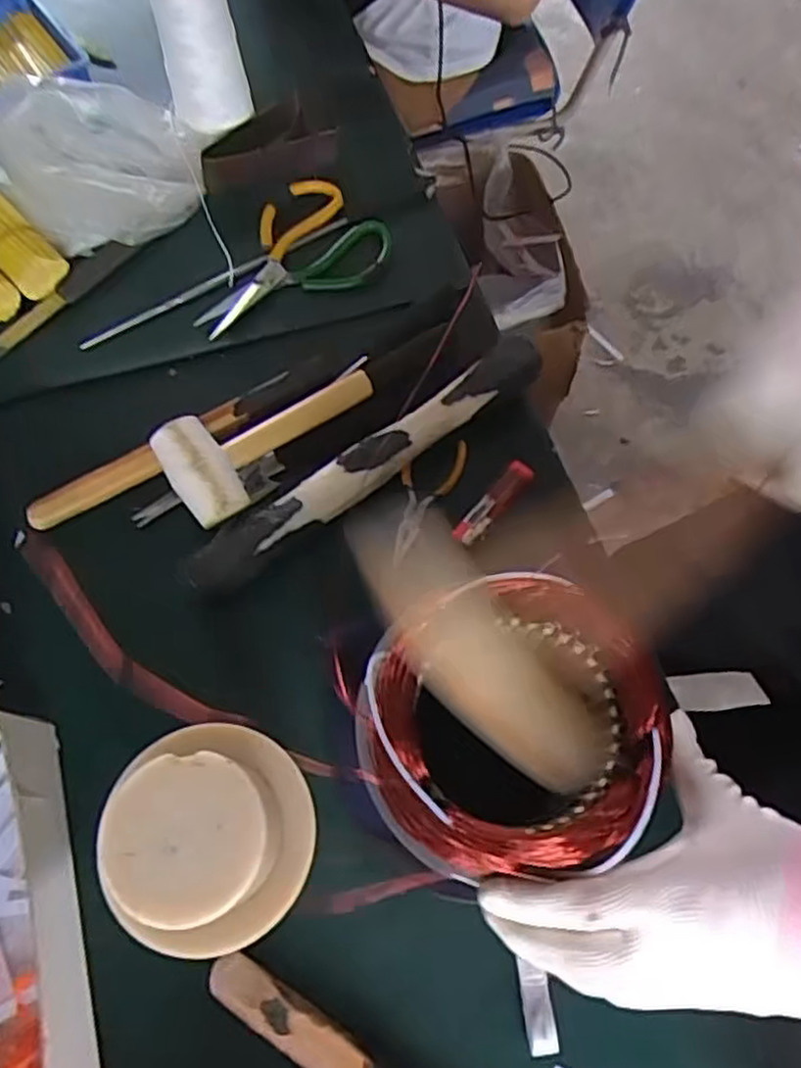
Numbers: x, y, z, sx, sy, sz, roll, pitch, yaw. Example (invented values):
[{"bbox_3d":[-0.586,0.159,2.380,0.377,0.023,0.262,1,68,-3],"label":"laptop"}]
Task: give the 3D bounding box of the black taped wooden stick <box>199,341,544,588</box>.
[{"bbox_3d":[-0.022,-0.056,0.552,0.318,0.033,0.042,-34,73,-15],"label":"black taped wooden stick"}]

